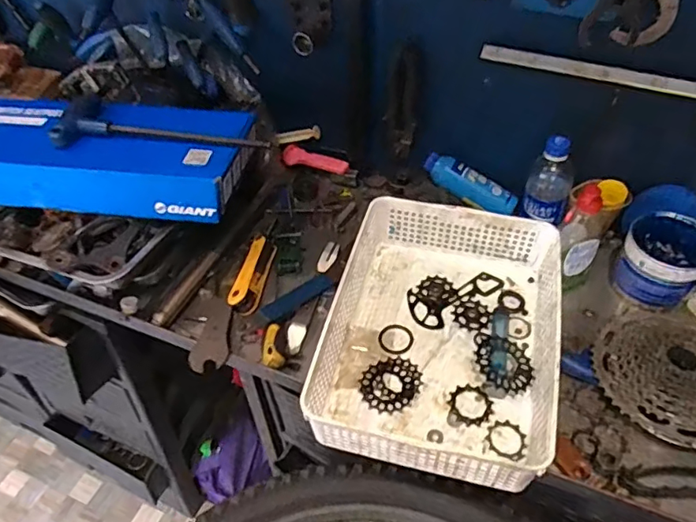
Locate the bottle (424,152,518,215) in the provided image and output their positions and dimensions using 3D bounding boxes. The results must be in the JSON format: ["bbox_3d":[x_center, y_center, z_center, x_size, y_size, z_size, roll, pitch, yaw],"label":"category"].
[{"bbox_3d":[0.187,-0.116,0.838,0.149,0.039,0.039,30,52,3],"label":"bottle"}]

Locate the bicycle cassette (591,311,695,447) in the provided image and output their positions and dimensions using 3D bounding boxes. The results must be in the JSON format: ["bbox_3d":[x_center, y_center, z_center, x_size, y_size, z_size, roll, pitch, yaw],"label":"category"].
[{"bbox_3d":[0.387,0.127,0.636,0.175,0.050,0.184,-2,46,2],"label":"bicycle cassette"}]

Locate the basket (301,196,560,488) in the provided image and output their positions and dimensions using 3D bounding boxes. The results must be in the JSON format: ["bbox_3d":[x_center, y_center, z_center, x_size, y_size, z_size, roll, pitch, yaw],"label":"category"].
[{"bbox_3d":[0.111,0.079,0.644,0.246,0.088,0.325,10,47,12],"label":"basket"}]

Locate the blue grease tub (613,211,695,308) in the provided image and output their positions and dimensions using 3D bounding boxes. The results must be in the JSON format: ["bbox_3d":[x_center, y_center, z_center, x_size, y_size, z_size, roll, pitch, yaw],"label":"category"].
[{"bbox_3d":[0.418,0.000,0.725,0.100,0.081,0.099,33,56,30],"label":"blue grease tub"}]

